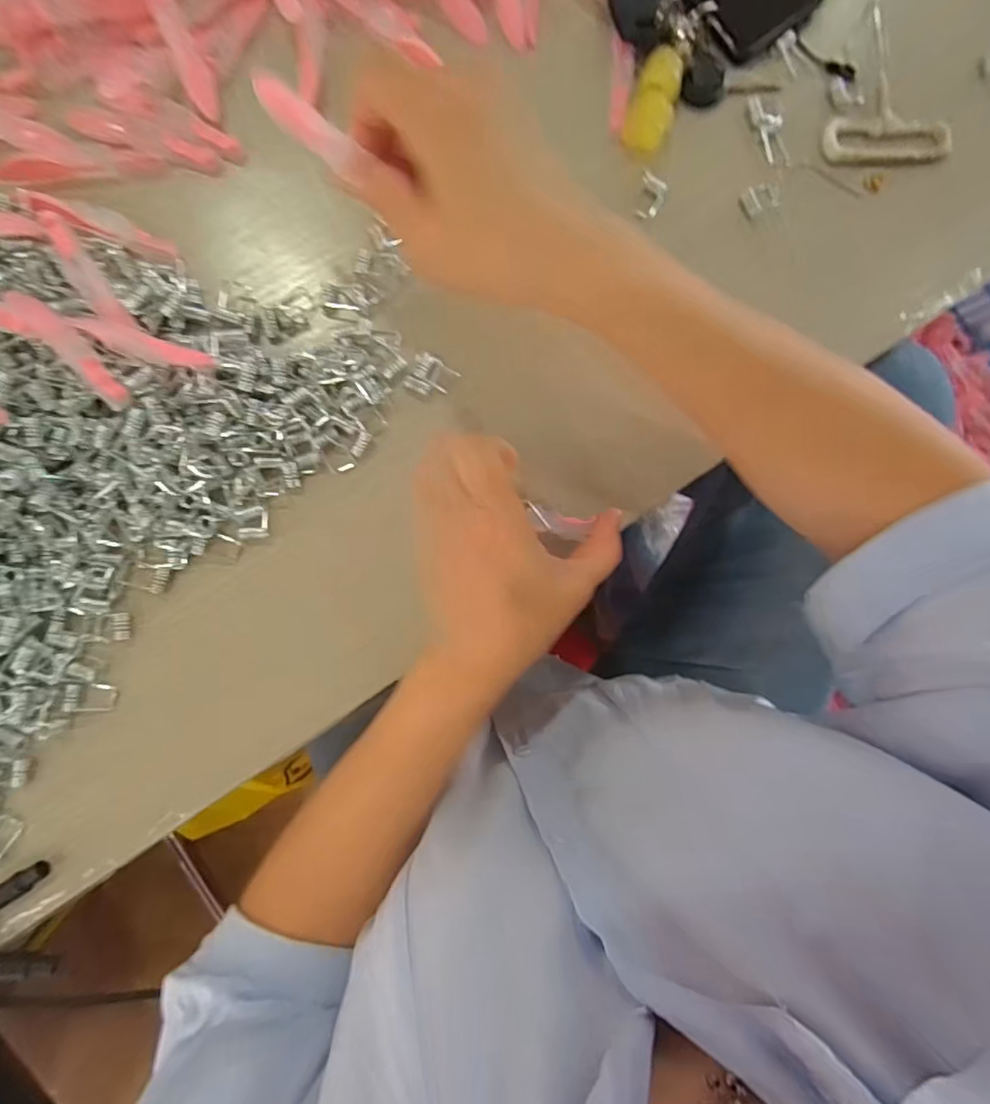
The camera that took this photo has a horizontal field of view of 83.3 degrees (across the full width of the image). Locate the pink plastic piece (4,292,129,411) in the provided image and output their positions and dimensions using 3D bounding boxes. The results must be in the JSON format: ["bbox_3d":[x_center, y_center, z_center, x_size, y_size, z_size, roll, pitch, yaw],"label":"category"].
[{"bbox_3d":[-0.206,-0.100,0.270,0.013,0.014,0.075,-44,93,-6],"label":"pink plastic piece"}]

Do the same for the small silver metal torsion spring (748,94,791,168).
[{"bbox_3d":[0.165,-0.253,0.333,0.016,0.005,0.044,-17,92,-7],"label":"small silver metal torsion spring"}]

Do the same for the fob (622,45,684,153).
[{"bbox_3d":[0.092,-0.258,0.318,0.024,0.013,0.056,18,86,-6],"label":"fob"}]

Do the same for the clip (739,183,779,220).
[{"bbox_3d":[0.155,-0.207,0.327,0.023,0.007,0.015,-25,91,-7],"label":"clip"}]

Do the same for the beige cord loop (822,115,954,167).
[{"bbox_3d":[0.240,-0.251,0.341,0.081,0.009,0.027,-6,89,-7],"label":"beige cord loop"}]

